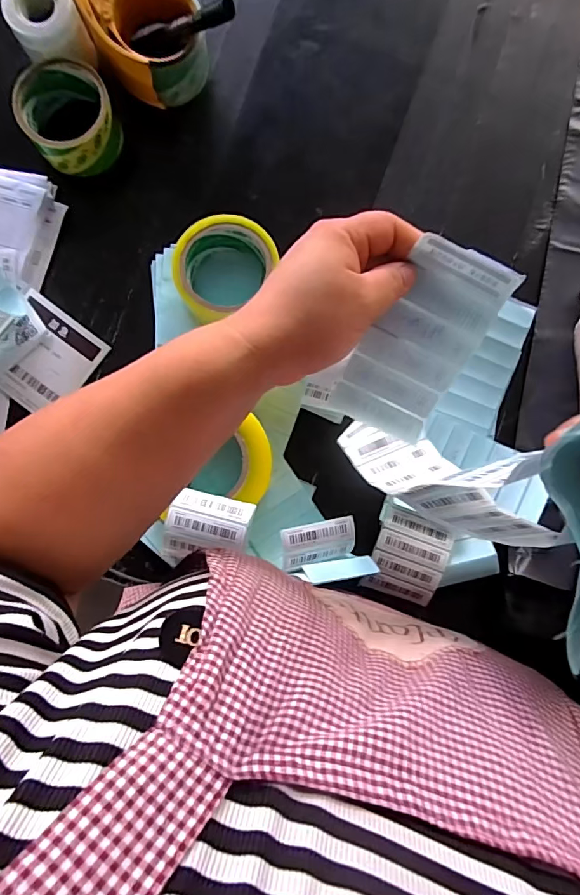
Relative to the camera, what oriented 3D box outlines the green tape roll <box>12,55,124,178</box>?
[{"bbox_3d":[-0.217,-0.326,0.450,0.084,0.050,0.100,-30,88,-2],"label":"green tape roll"}]

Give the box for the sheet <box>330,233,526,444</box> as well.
[{"bbox_3d":[0.087,-0.069,0.307,0.069,0.009,0.127,24,116,-7],"label":"sheet"}]

